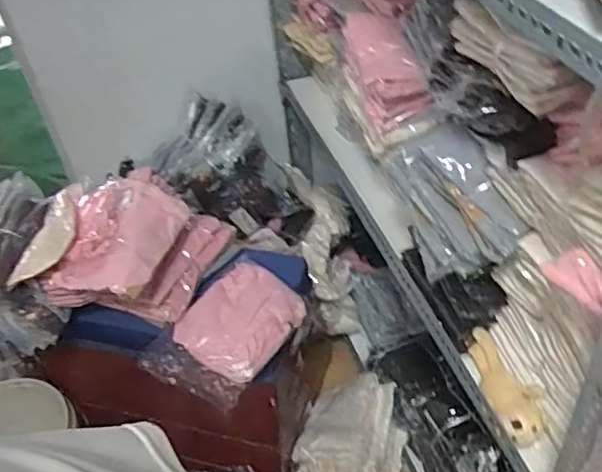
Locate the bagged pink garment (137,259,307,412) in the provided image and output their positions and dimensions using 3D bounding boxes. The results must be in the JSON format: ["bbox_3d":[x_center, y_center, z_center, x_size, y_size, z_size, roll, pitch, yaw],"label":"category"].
[{"bbox_3d":[-0.147,0.205,1.351,0.212,0.103,0.336,28,54,32],"label":"bagged pink garment"}]

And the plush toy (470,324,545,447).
[{"bbox_3d":[0.306,0.228,0.978,0.063,0.054,0.195,-14,44,-7],"label":"plush toy"}]

